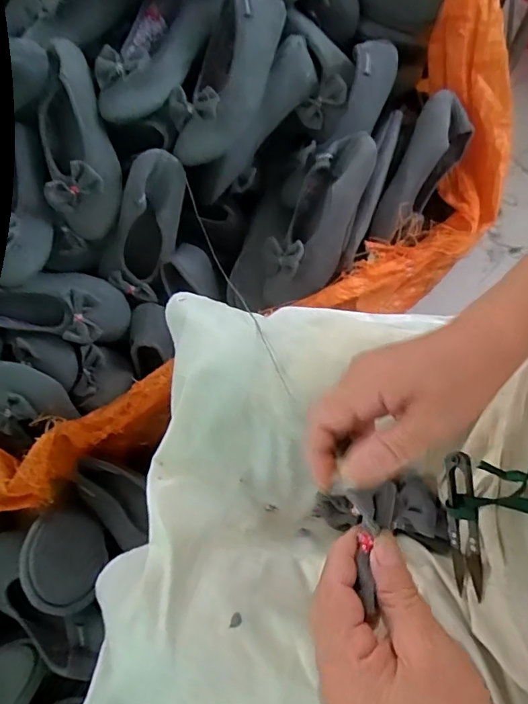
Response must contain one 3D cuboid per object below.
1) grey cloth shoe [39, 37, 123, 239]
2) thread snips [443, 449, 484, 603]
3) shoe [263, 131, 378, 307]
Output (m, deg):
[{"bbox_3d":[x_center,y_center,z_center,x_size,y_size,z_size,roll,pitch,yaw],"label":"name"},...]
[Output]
[{"bbox_3d":[-0.245,-0.275,0.661,0.103,0.057,0.246,-7,99,-1],"label":"grey cloth shoe"},{"bbox_3d":[0.142,0.123,0.362,0.014,0.024,0.104,-8,96,-2],"label":"thread snips"},{"bbox_3d":[0.070,-0.172,0.650,0.092,0.060,0.239,25,85,11],"label":"shoe"}]

